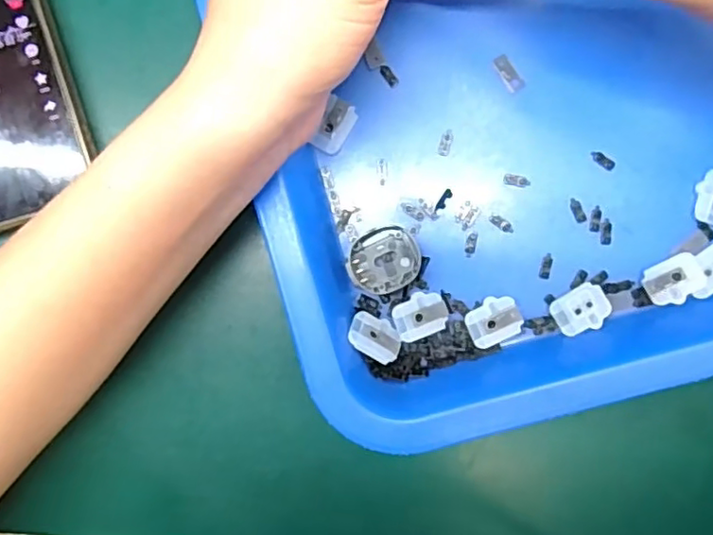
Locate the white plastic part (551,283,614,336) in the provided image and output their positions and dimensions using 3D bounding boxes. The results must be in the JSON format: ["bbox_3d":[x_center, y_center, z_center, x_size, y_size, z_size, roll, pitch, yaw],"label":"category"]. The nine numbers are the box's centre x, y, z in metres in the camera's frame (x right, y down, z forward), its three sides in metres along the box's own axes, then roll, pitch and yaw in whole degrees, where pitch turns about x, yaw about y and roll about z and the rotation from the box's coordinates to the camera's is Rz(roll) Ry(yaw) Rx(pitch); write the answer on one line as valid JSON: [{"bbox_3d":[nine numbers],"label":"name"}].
[{"bbox_3d":[0.090,0.017,0.248,0.022,0.006,0.016,-26,91,1],"label":"white plastic part"}]

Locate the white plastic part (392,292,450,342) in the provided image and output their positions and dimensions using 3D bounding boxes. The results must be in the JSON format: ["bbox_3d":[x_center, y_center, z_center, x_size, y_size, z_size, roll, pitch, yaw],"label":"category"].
[{"bbox_3d":[0.026,0.019,0.249,0.021,0.005,0.017,-22,91,1],"label":"white plastic part"}]

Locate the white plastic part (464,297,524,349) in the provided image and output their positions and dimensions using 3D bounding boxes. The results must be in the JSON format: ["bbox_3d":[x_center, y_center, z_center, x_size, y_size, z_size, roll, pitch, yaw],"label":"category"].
[{"bbox_3d":[0.055,0.021,0.248,0.022,0.006,0.017,-29,91,1],"label":"white plastic part"}]

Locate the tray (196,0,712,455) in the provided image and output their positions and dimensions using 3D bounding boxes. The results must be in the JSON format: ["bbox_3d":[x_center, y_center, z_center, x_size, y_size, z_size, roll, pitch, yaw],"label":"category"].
[{"bbox_3d":[0.108,-0.078,0.230,0.312,0.041,0.260,-16,93,0],"label":"tray"}]

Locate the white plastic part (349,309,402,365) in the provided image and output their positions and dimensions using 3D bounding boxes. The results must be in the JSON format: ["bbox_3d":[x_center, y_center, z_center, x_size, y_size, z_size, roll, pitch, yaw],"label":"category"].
[{"bbox_3d":[0.007,0.027,0.244,0.021,0.004,0.016,34,66,-8],"label":"white plastic part"}]

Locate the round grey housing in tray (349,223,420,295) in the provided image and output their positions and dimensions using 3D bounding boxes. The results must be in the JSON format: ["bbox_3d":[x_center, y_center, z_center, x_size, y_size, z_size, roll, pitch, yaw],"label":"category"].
[{"bbox_3d":[0.012,-0.003,0.247,0.028,0.007,0.026,-2,91,1],"label":"round grey housing in tray"}]

